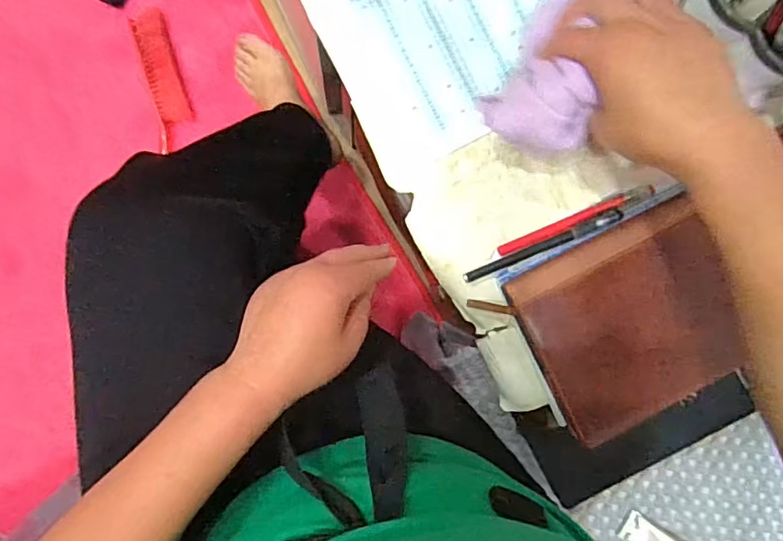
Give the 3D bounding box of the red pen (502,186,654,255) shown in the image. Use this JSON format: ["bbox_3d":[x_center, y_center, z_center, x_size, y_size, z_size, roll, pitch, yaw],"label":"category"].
[{"bbox_3d":[0.158,-0.045,0.455,0.142,0.010,0.010,-22,93,-3],"label":"red pen"}]

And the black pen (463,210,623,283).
[{"bbox_3d":[0.127,-0.020,0.448,0.139,0.014,0.010,-24,93,-3],"label":"black pen"}]

